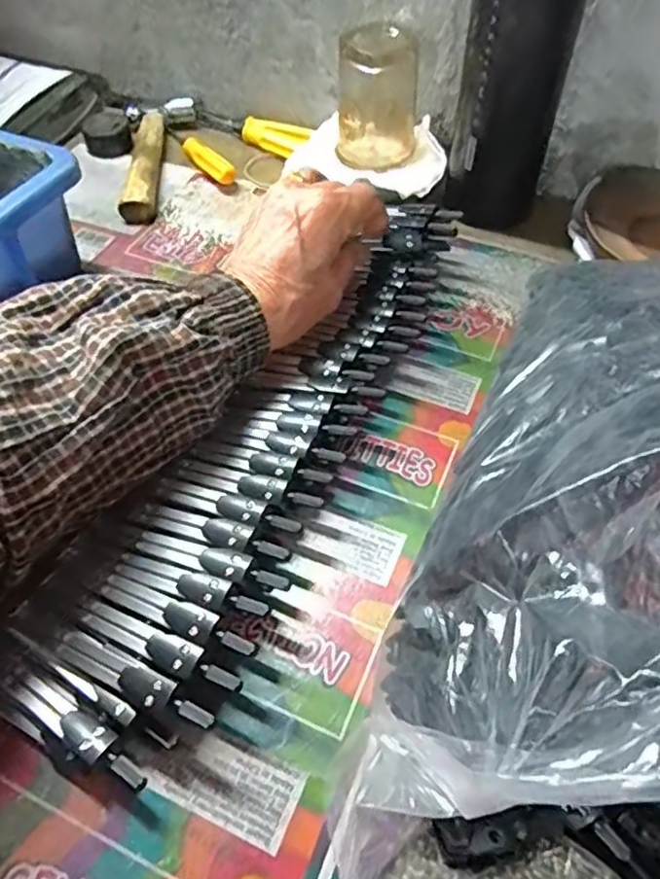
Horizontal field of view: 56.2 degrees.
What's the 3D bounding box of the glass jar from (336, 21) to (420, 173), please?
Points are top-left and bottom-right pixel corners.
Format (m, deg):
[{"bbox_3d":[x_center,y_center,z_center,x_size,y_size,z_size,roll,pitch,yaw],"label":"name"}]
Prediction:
[{"bbox_3d":[0.036,-0.251,0.449,0.059,0.078,0.056,4,53,3],"label":"glass jar"}]

